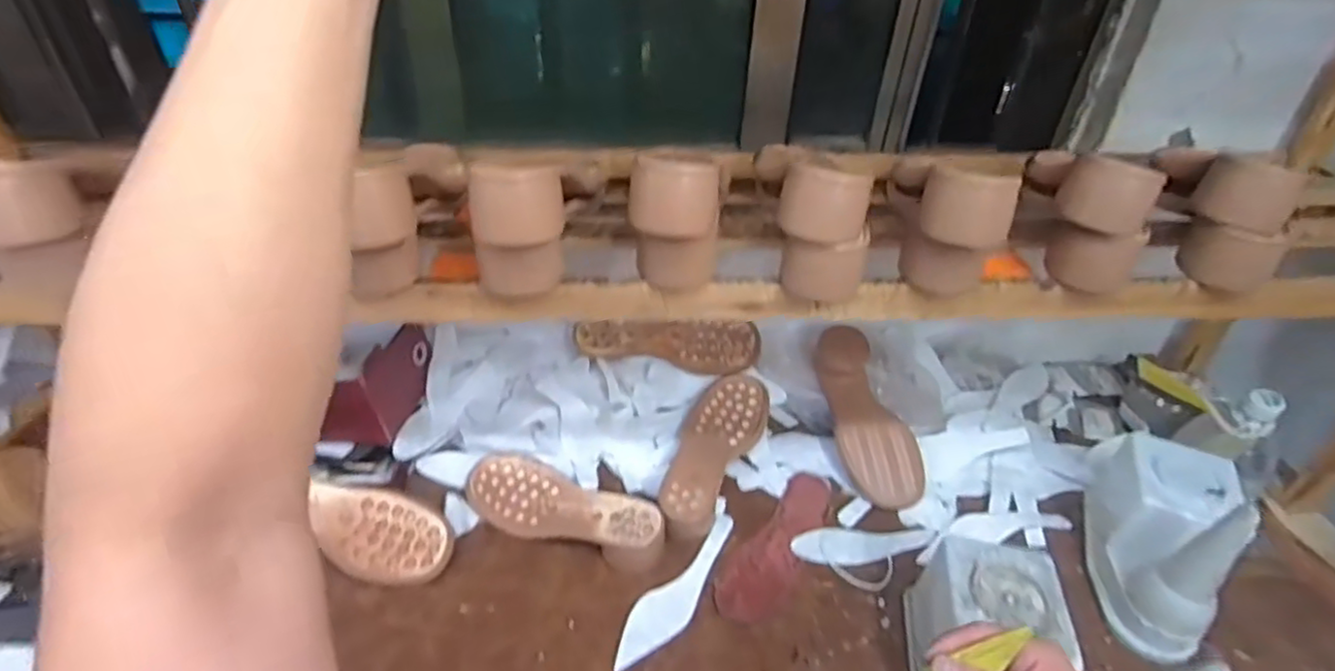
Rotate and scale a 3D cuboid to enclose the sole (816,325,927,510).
[{"bbox_3d":[0.243,0.100,0.831,0.080,0.049,0.229,-8,63,-14],"label":"sole"}]

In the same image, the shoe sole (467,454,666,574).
[{"bbox_3d":[-0.119,0.188,0.744,0.241,0.045,0.084,18,41,18],"label":"shoe sole"}]

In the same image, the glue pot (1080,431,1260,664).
[{"bbox_3d":[0.502,0.188,0.670,0.094,0.151,0.209,18,40,18],"label":"glue pot"}]

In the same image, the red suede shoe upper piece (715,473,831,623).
[{"bbox_3d":[0.127,0.228,0.738,0.069,0.009,0.207,26,43,26],"label":"red suede shoe upper piece"}]

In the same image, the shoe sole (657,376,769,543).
[{"bbox_3d":[0.055,0.138,0.805,0.090,0.039,0.238,14,39,13],"label":"shoe sole"}]

